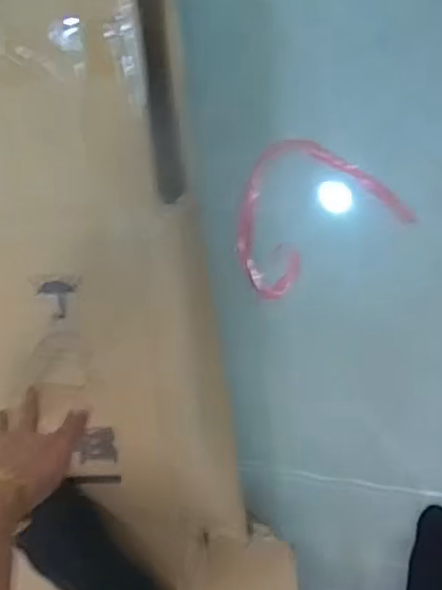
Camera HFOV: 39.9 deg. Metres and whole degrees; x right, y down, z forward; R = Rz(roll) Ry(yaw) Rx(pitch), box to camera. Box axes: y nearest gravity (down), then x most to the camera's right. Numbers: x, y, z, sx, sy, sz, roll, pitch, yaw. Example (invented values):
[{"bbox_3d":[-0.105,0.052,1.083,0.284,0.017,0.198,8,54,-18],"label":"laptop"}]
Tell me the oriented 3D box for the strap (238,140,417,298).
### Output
[{"bbox_3d":[0.103,-0.106,0.703,0.206,0.022,0.152,-29,94,-5],"label":"strap"}]

